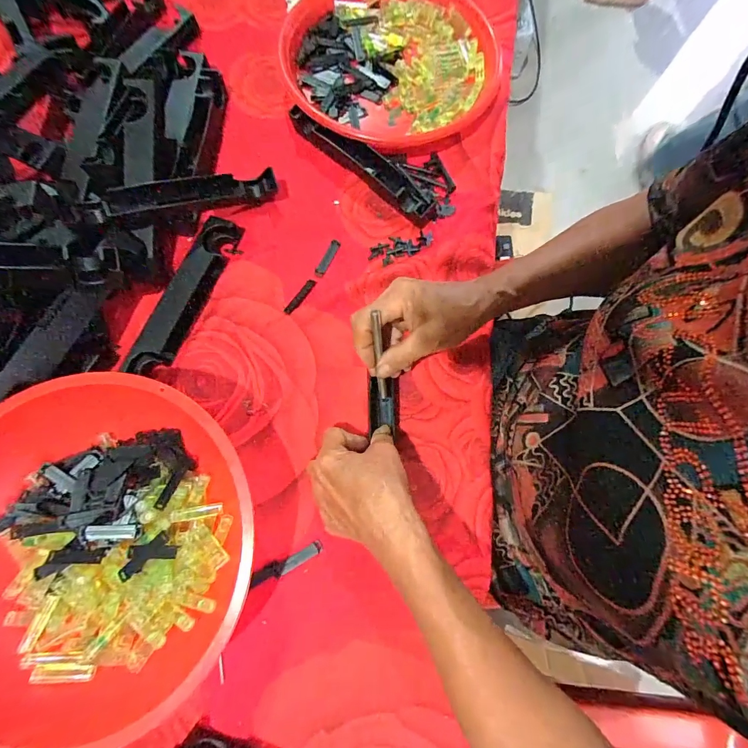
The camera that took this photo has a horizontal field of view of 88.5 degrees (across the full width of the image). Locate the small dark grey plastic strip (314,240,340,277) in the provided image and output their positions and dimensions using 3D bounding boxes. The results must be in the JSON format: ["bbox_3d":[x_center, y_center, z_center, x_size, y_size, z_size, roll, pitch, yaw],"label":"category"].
[{"bbox_3d":[-0.050,-0.124,0.412,0.012,0.004,0.045,25,78,6],"label":"small dark grey plastic strip"}]

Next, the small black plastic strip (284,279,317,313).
[{"bbox_3d":[-0.076,-0.080,0.399,0.010,0.006,0.046,31,78,8],"label":"small black plastic strip"}]

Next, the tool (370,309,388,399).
[{"bbox_3d":[0.005,-0.012,0.332,0.008,0.097,0.010,-10,50,-2],"label":"tool"}]

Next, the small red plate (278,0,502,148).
[{"bbox_3d":[0.023,-0.378,0.453,0.250,0.029,0.252,0,76,0],"label":"small red plate"}]

